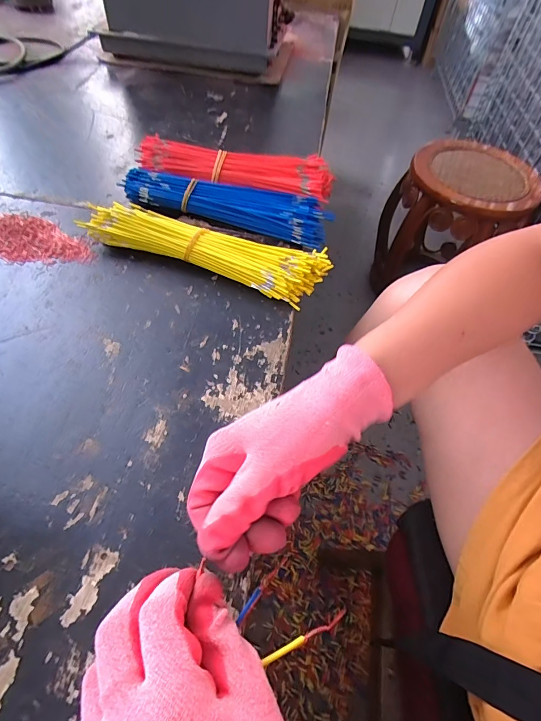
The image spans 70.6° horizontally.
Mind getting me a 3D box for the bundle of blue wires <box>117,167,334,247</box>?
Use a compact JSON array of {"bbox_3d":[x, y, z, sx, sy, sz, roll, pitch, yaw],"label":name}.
[{"bbox_3d":[-0.052,-0.198,0.475,0.247,0.031,0.065,14,56,6],"label":"bundle of blue wires"}]

